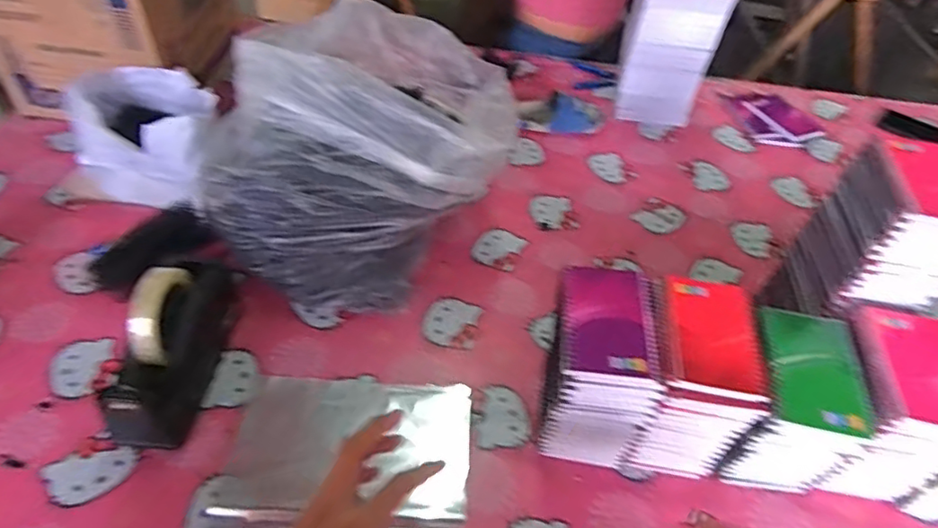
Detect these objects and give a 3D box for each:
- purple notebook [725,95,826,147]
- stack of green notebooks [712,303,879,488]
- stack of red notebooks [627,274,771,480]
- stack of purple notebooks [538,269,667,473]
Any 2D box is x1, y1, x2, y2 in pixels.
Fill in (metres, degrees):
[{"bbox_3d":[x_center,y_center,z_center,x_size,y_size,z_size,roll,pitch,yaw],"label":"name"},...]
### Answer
[{"bbox_3d":[0.587,-0.277,1.131,0.136,0.019,0.160,-6,48,-11],"label":"purple notebook"},{"bbox_3d":[0.324,0.150,0.617,0.101,0.167,0.126,8,48,2],"label":"stack of green notebooks"},{"bbox_3d":[0.225,0.125,0.627,0.105,0.175,0.137,8,47,1],"label":"stack of red notebooks"},{"bbox_3d":[0.131,0.114,0.626,0.099,0.181,0.141,5,48,-1],"label":"stack of purple notebooks"}]

